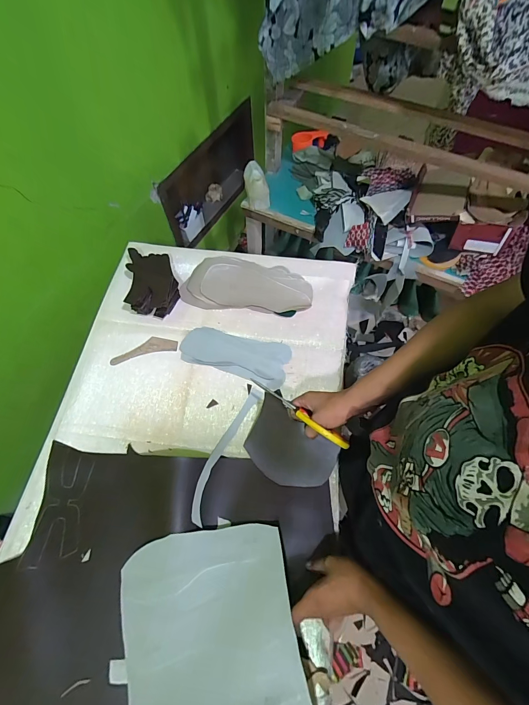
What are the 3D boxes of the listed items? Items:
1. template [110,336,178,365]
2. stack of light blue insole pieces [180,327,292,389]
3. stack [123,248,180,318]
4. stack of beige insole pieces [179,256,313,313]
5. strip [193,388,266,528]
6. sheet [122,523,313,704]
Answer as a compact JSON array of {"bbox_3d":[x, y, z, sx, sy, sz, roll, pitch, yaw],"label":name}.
[{"bbox_3d":[-0.279,-0.009,0.753,0.150,0.004,0.045,-14,64,-5],"label":"template"},{"bbox_3d":[-0.067,0.000,0.741,0.244,0.009,0.102,14,65,9],"label":"stack of light blue insole pieces"},{"bbox_3d":[-0.271,-0.173,0.799,0.113,0.071,0.175,-10,64,-3],"label":"stack"},{"bbox_3d":[-0.046,-0.167,0.802,0.315,0.046,0.129,4,64,4],"label":"stack of beige insole pieces"},{"bbox_3d":[-0.077,0.193,0.656,0.043,0.010,0.283,16,63,21],"label":"strip"},{"bbox_3d":[-0.076,0.468,0.485,0.262,0.041,0.352,-12,64,-4],"label":"sheet"}]

